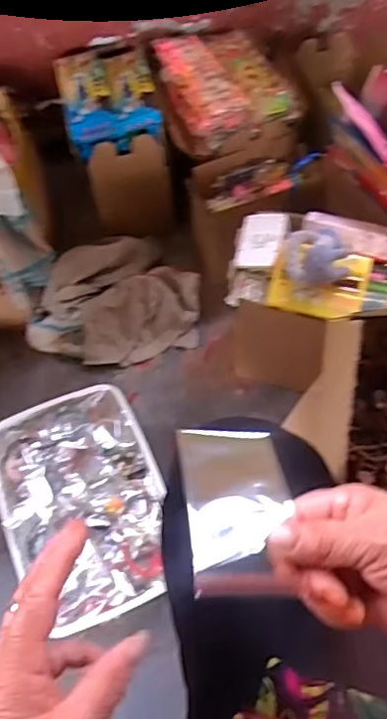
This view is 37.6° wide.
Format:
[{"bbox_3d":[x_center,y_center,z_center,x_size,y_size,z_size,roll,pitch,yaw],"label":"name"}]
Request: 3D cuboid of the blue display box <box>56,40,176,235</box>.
[{"bbox_3d":[-0.134,-0.392,1.006,0.146,0.228,0.268,-13,60,-4],"label":"blue display box"}]

